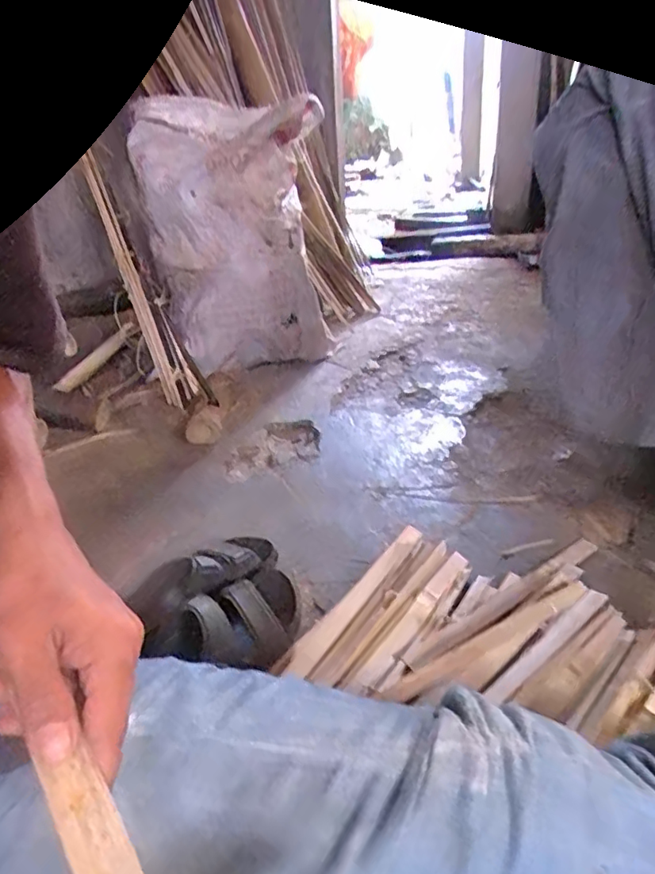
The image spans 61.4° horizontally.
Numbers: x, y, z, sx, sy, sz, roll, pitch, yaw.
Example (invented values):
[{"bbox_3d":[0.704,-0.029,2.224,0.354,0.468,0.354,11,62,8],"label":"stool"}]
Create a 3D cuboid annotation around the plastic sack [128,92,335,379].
[{"bbox_3d":[-0.225,-0.516,1.462,0.478,0.630,0.281,-9,27,-10],"label":"plastic sack"}]

